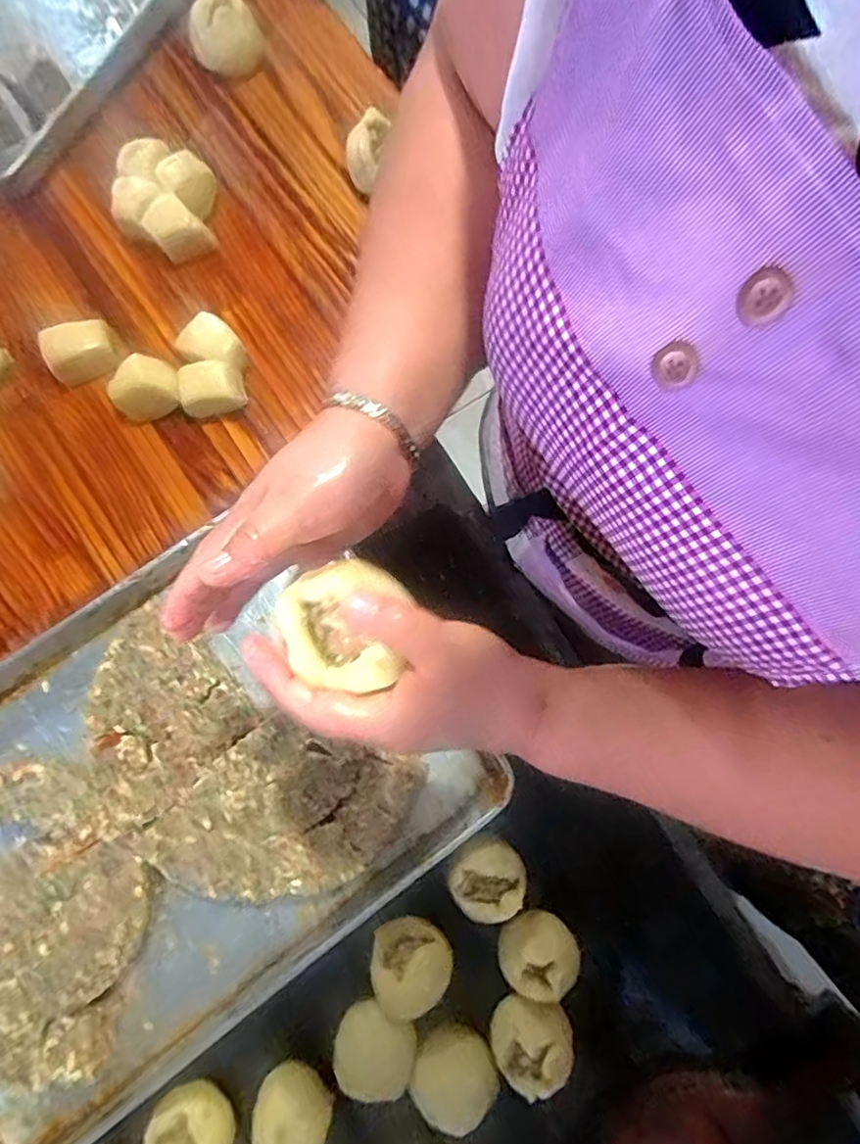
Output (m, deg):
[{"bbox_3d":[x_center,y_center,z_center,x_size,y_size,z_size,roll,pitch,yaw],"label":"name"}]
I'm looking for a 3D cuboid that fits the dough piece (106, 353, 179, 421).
[{"bbox_3d":[-0.291,-0.187,0.606,0.066,0.040,0.050,-36,83,-7],"label":"dough piece"}]

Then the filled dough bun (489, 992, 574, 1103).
[{"bbox_3d":[0.095,0.436,0.548,0.072,0.043,0.067,0,80,-1],"label":"filled dough bun"}]

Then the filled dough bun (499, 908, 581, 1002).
[{"bbox_3d":[0.103,0.359,0.558,0.065,0.038,0.065,35,81,5],"label":"filled dough bun"}]

